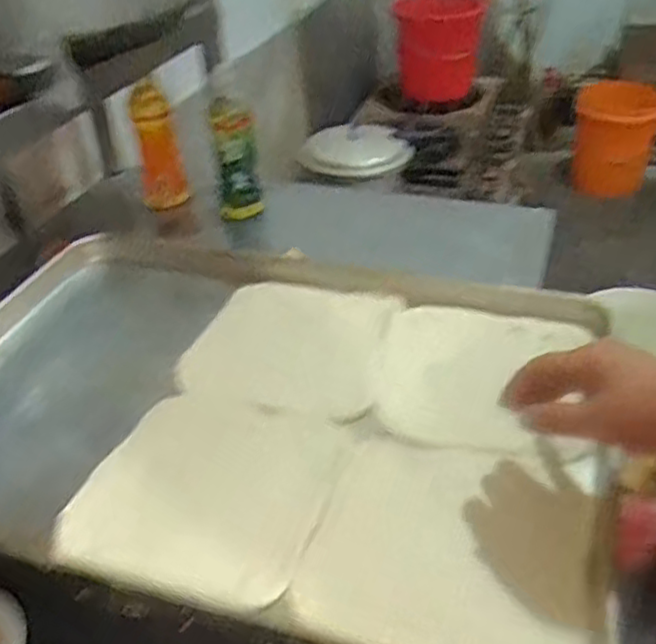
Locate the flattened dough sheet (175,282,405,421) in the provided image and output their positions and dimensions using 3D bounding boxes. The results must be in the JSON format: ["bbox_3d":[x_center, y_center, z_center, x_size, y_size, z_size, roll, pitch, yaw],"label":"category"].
[{"bbox_3d":[-0.031,0.014,0.679,0.180,0.022,0.180,7,38,15],"label":"flattened dough sheet"}]

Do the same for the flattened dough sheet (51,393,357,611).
[{"bbox_3d":[-0.090,0.122,0.539,0.171,0.033,0.193,10,39,19],"label":"flattened dough sheet"}]

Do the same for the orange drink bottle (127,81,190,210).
[{"bbox_3d":[-0.267,-0.272,1.104,0.068,0.196,0.069,-17,39,-16],"label":"orange drink bottle"}]

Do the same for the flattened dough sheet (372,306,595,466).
[{"bbox_3d":[0.137,0.043,0.638,0.176,0.021,0.194,10,38,14],"label":"flattened dough sheet"}]

